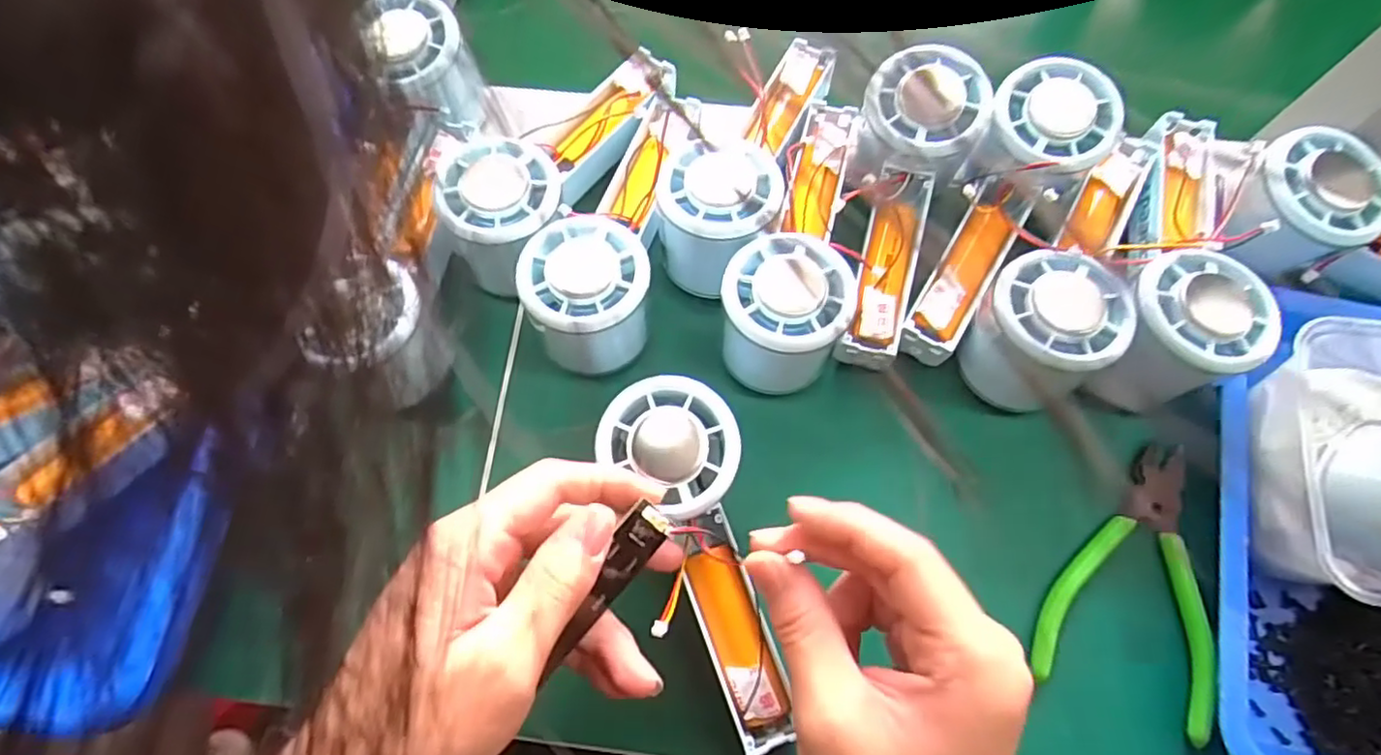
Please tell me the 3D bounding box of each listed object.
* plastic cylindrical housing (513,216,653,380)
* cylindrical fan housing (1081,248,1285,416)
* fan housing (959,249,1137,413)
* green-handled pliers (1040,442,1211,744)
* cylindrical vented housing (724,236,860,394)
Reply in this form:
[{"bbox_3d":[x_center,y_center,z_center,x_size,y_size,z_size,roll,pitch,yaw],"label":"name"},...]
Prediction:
[{"bbox_3d":[-0.047,-0.037,0.327,0.055,0.063,0.054,-1,71,2],"label":"plastic cylindrical housing"},{"bbox_3d":[0.216,-0.019,0.309,0.061,0.056,0.055,-30,73,-8],"label":"cylindrical fan housing"},{"bbox_3d":[0.158,-0.020,0.311,0.062,0.055,0.058,-42,75,-12],"label":"fan housing"},{"bbox_3d":[0.195,0.086,0.303,0.067,0.012,0.122,12,72,6],"label":"green-handled pliers"},{"bbox_3d":[0.044,-0.029,0.319,0.055,0.057,0.055,-1,71,2],"label":"cylindrical vented housing"}]

